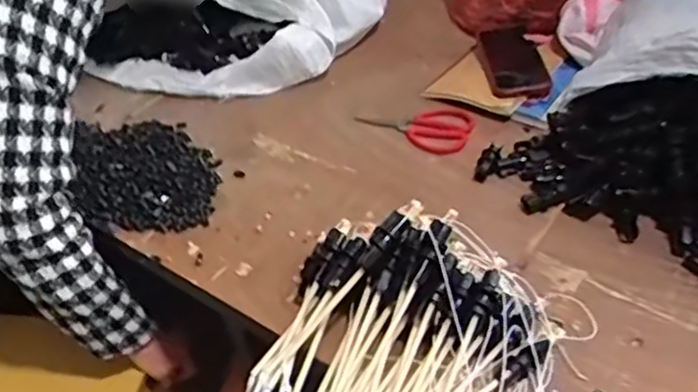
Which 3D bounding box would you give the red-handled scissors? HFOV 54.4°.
[{"bbox_3d":[0.088,-0.095,0.928,0.159,0.011,0.087,10,44,19],"label":"red-handled scissors"}]

